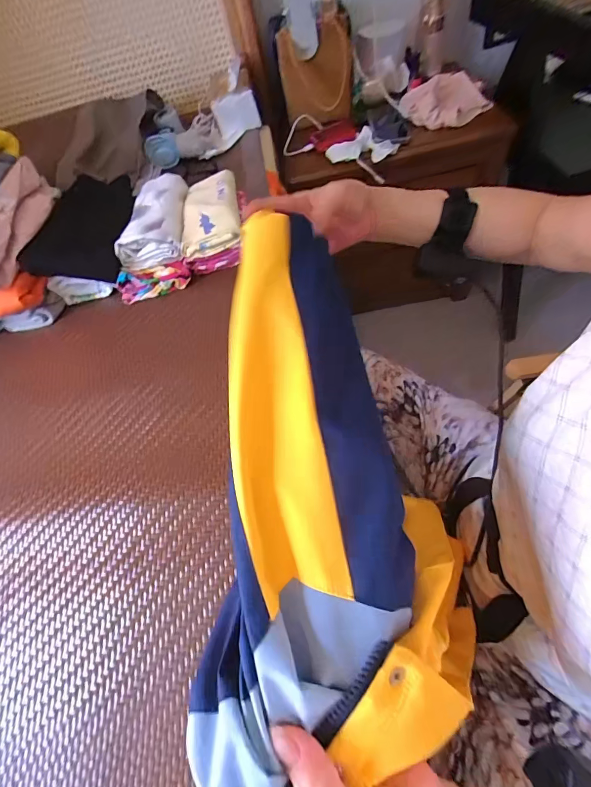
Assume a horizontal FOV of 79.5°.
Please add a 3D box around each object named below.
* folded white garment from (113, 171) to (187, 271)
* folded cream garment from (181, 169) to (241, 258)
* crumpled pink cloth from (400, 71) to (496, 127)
[{"bbox_3d":[-0.233,-0.296,0.608,0.099,0.060,0.195,-9,57,7],"label":"folded white garment"},{"bbox_3d":[-0.140,-0.298,0.597,0.098,0.052,0.166,-12,57,5],"label":"folded cream garment"},{"bbox_3d":[0.326,-0.635,0.772,0.143,0.058,0.143,-32,57,-8],"label":"crumpled pink cloth"}]

